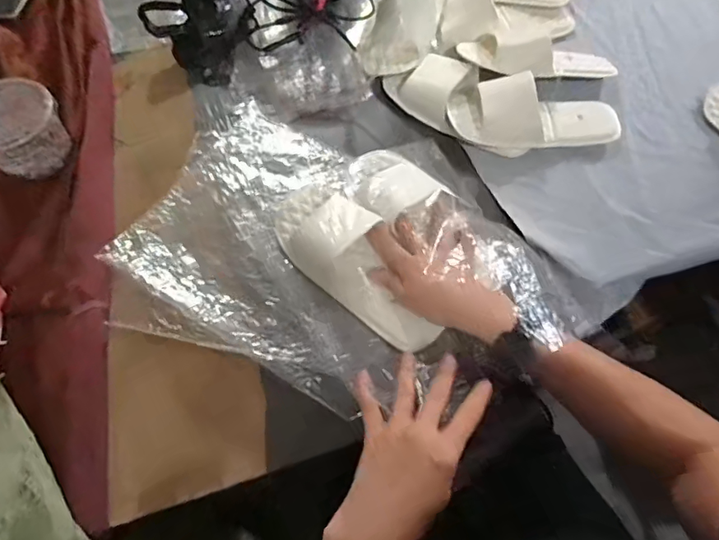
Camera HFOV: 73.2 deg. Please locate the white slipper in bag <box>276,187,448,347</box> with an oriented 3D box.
[{"bbox_3d":[-0.011,-0.008,0.557,0.093,0.044,0.240,-34,74,-16],"label":"white slipper in bag"}]

